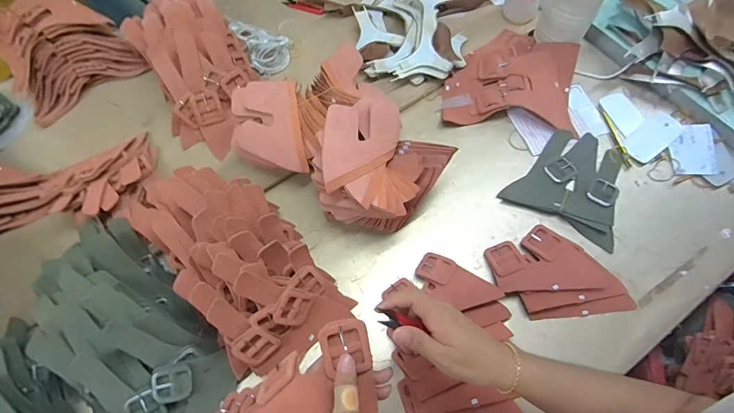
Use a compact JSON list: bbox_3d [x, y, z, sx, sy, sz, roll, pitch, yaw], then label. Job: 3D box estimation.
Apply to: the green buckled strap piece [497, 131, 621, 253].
[{"bbox_3d":[0.338,-0.044,0.645,0.167,0.020,0.174,29,69,15],"label":"green buckled strap piece"}]

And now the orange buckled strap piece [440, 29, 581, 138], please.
[{"bbox_3d":[0.262,-0.239,0.717,0.222,0.030,0.207,9,65,7],"label":"orange buckled strap piece"}]

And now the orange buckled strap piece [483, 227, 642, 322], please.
[{"bbox_3d":[0.276,0.095,0.581,0.179,0.031,0.128,-5,64,0],"label":"orange buckled strap piece"}]

